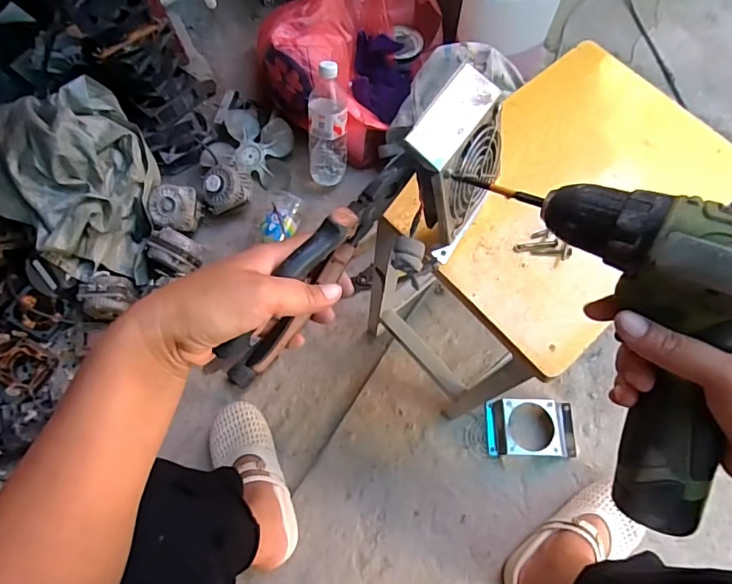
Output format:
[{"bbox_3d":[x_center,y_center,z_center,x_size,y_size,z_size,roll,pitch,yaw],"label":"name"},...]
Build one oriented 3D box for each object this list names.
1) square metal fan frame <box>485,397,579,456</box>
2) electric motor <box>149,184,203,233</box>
[{"bbox_3d":[0.274,0.225,0.805,0.145,0.039,0.092,-1,70,3],"label":"square metal fan frame"},{"bbox_3d":[-0.362,-0.157,0.916,0.079,0.051,0.079,11,71,6],"label":"electric motor"}]

